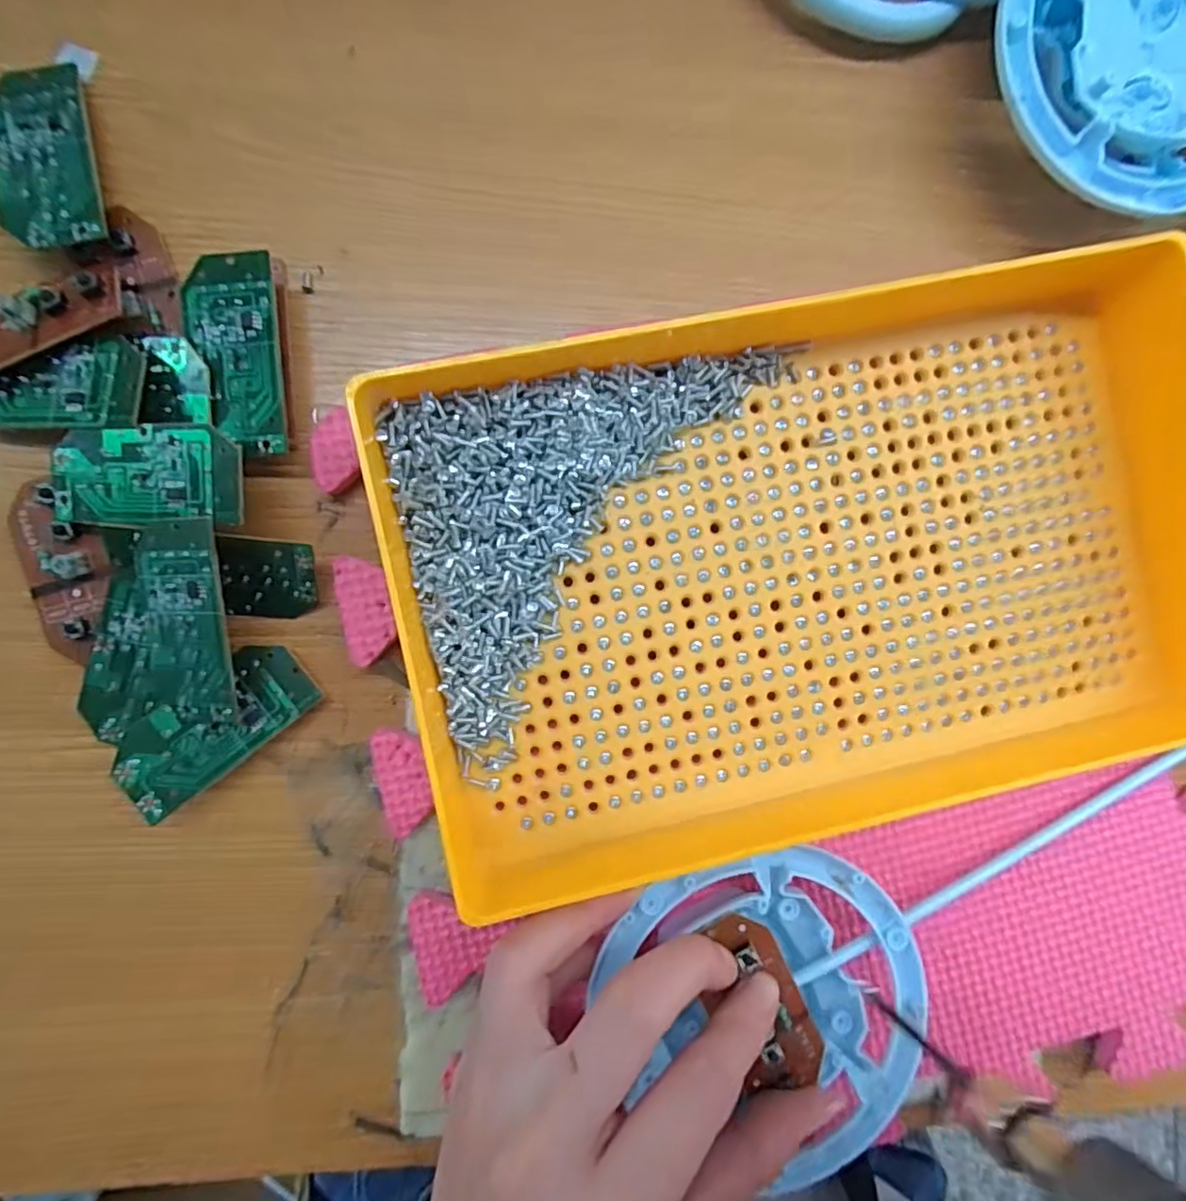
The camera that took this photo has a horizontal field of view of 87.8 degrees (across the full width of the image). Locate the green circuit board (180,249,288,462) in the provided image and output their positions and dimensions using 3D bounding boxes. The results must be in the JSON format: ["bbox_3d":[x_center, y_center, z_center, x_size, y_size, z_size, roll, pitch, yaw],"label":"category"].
[{"bbox_3d":[-0.109,-0.074,0.187,0.027,0.007,0.060,-6,92,-1],"label":"green circuit board"}]

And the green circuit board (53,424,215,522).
[{"bbox_3d":[-0.136,-0.038,0.182,0.052,0.004,0.028,0,93,7],"label":"green circuit board"}]

